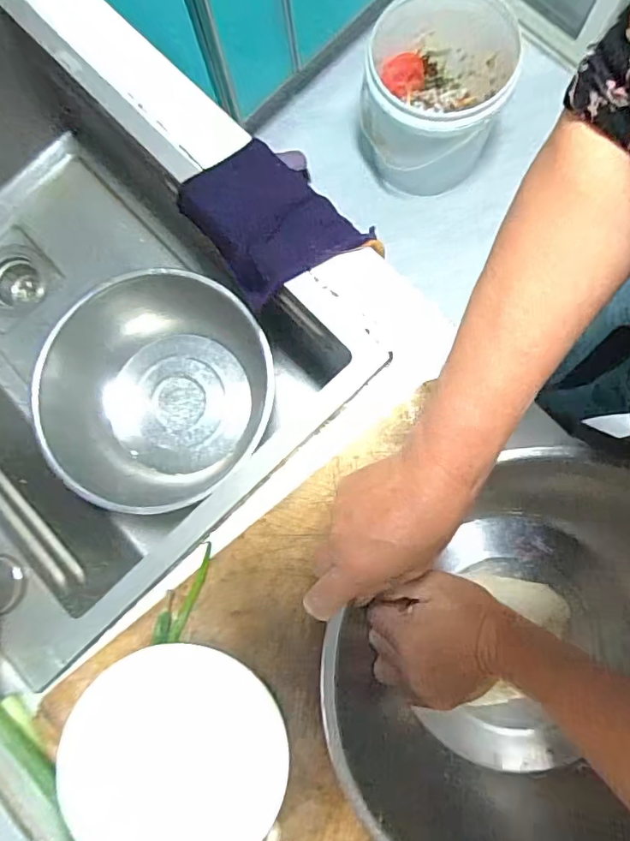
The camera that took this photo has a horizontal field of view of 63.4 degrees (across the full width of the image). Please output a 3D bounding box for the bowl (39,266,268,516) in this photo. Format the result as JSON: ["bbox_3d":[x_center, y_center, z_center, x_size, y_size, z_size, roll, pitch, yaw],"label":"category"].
[{"bbox_3d":[-0.191,-0.028,0.638,0.254,0.119,0.281,5,76,3],"label":"bowl"}]

